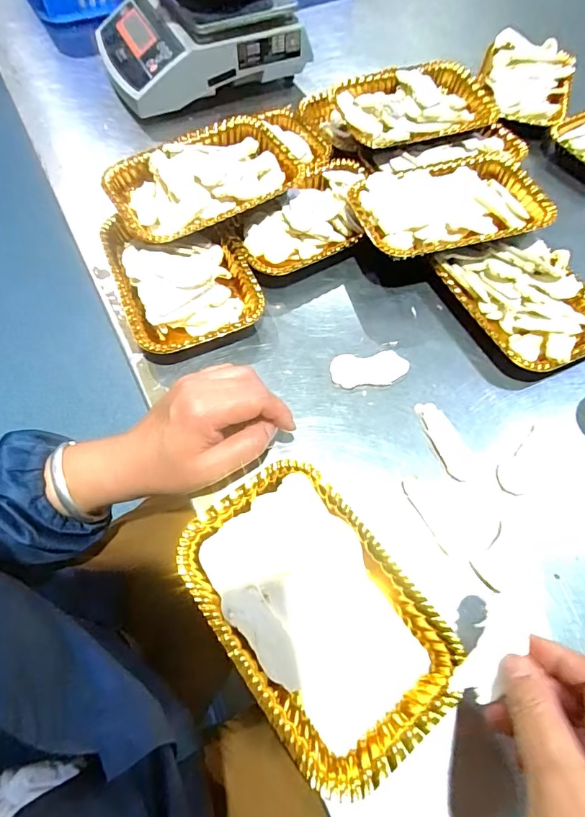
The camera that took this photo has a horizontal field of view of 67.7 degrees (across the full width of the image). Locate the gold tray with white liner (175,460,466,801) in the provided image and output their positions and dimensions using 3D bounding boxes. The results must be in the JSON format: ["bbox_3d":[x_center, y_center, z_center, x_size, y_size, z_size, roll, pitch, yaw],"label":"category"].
[{"bbox_3d":[0.015,0.134,0.297,0.119,0.024,0.189,-35,69,-16],"label":"gold tray with white liner"}]

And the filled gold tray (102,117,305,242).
[{"bbox_3d":[-0.087,-0.240,0.463,0.204,0.048,0.127,-36,69,-16],"label":"filled gold tray"}]

